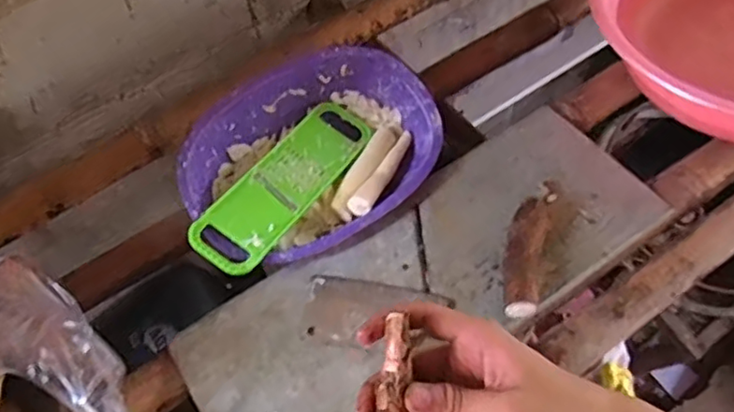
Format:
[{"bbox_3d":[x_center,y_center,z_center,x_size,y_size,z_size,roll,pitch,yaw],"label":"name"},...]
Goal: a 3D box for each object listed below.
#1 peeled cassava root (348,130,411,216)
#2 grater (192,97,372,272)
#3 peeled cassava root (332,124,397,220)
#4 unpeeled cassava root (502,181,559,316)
[{"bbox_3d":[0.023,-0.043,0.748,0.026,0.024,0.132,26,65,18],"label":"peeled cassava root"},{"bbox_3d":[-0.092,-0.031,0.734,0.081,0.012,0.270,35,55,8],"label":"grater"},{"bbox_3d":[-0.003,-0.047,0.755,0.032,0.026,0.130,22,64,16],"label":"peeled cassava root"},{"bbox_3d":[0.173,0.034,0.672,0.043,0.043,0.175,14,62,12],"label":"unpeeled cassava root"}]

